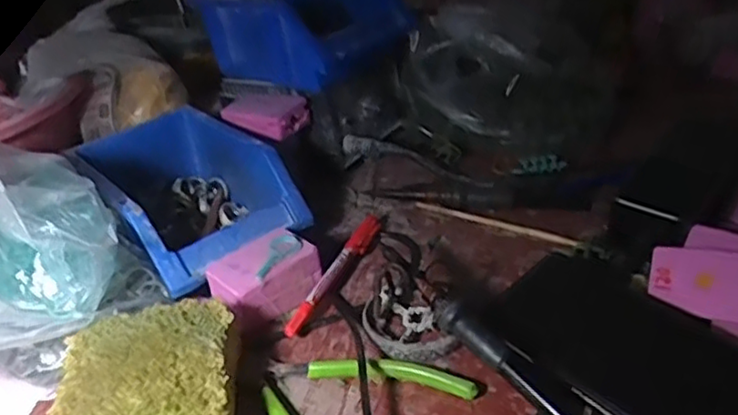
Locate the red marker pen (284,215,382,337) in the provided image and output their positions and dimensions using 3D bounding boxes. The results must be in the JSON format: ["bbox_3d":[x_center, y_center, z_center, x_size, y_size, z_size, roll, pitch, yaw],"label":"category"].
[{"bbox_3d":[-0.024,0.047,0.483,0.013,0.018,0.136,11,35,23],"label":"red marker pen"}]

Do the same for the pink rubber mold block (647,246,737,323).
[{"bbox_3d":[0.211,0.045,0.408,0.069,0.009,0.050,8,60,28],"label":"pink rubber mold block"}]

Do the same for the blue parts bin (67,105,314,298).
[{"bbox_3d":[-0.148,-0.009,0.533,0.126,0.073,0.192,-27,38,-31],"label":"blue parts bin"}]

